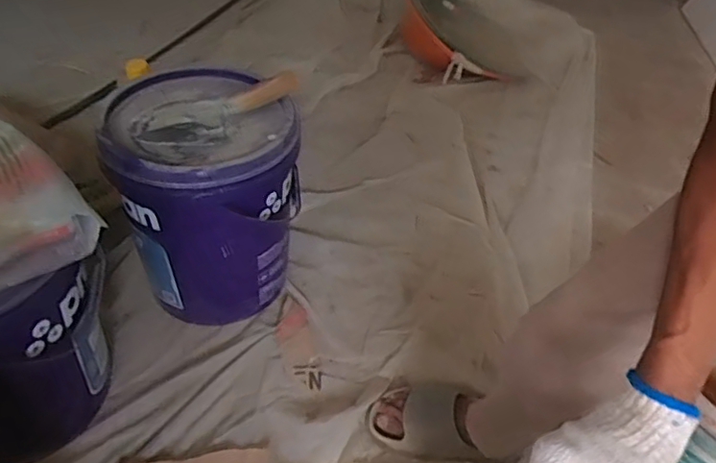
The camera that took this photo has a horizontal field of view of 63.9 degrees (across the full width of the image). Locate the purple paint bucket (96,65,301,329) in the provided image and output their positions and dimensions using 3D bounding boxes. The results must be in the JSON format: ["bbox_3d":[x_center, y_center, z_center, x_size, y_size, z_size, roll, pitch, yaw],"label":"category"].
[{"bbox_3d":[-0.253,-0.054,1.025,0.273,0.394,0.297,4,44,-4],"label":"purple paint bucket"}]

